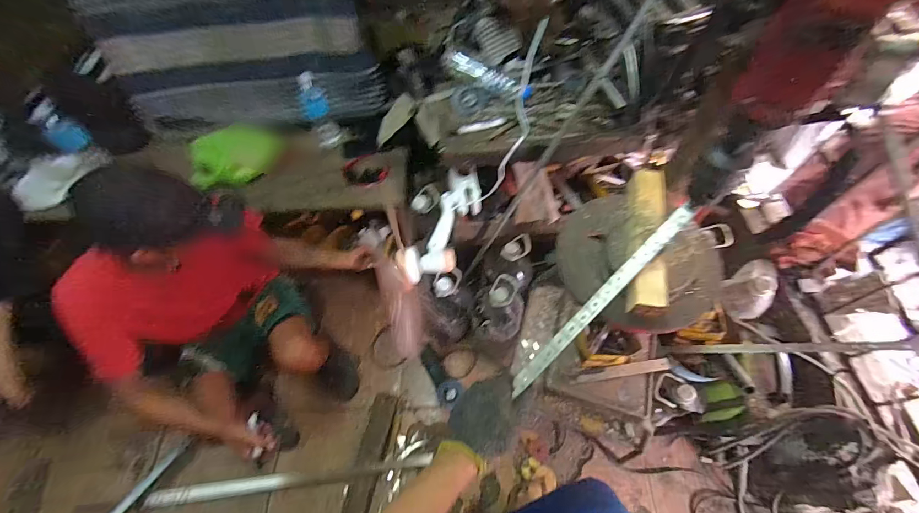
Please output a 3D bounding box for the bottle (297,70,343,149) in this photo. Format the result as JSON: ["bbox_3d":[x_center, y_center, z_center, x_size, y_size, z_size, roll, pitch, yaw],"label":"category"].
[{"bbox_3d":[-0.462,-0.473,1.278,0.085,0.235,0.081,-21,61,-11],"label":"bottle"}]

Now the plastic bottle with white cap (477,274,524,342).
[{"bbox_3d":[0.127,0.177,1.245,0.145,0.264,0.145,-1,60,1],"label":"plastic bottle with white cap"}]

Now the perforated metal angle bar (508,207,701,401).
[{"bbox_3d":[0.186,0.058,0.516,0.327,0.017,0.021,-47,67,3],"label":"perforated metal angle bar"}]

